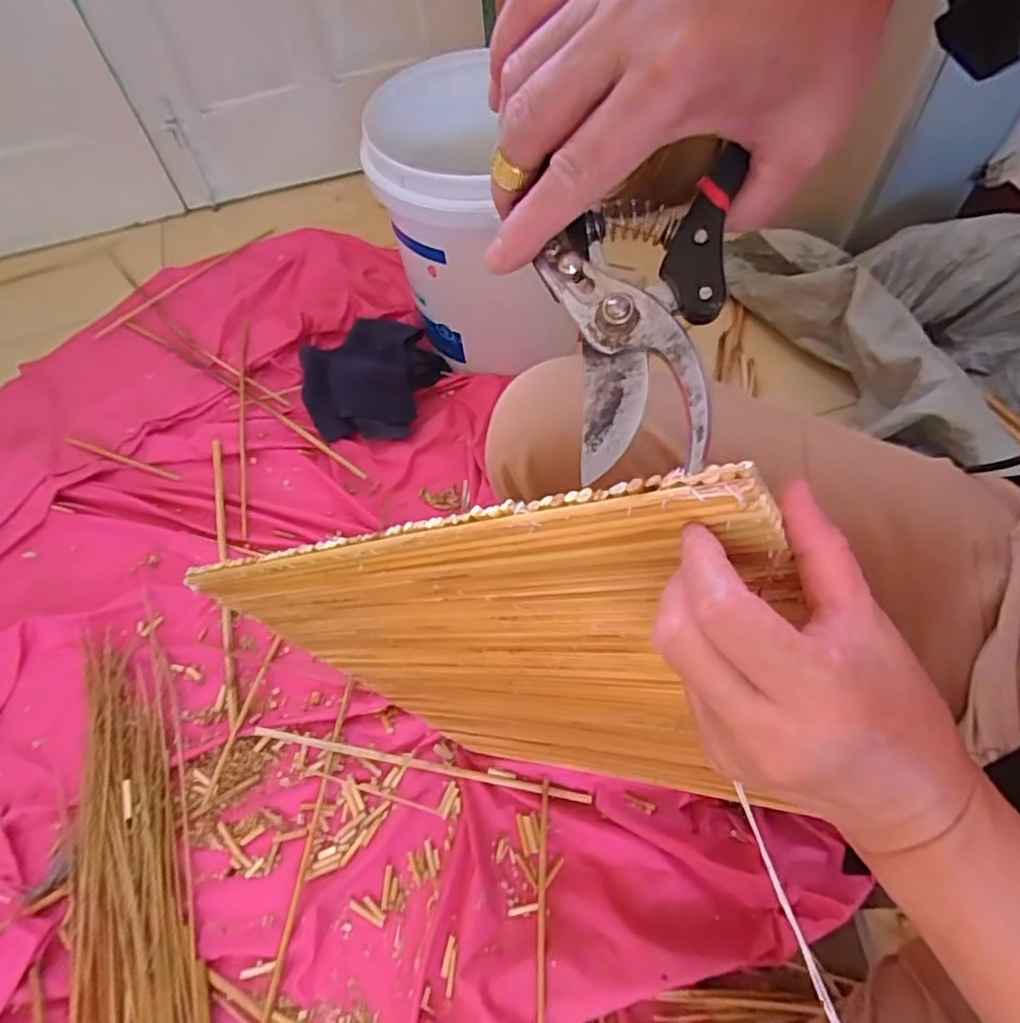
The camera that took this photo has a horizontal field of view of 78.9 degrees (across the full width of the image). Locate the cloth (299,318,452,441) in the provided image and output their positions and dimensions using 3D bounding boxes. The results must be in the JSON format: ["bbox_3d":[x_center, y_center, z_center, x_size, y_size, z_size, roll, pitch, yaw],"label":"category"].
[{"bbox_3d":[-0.191,-0.190,0.873,0.204,0.049,0.195,-19,60,-6],"label":"cloth"}]

